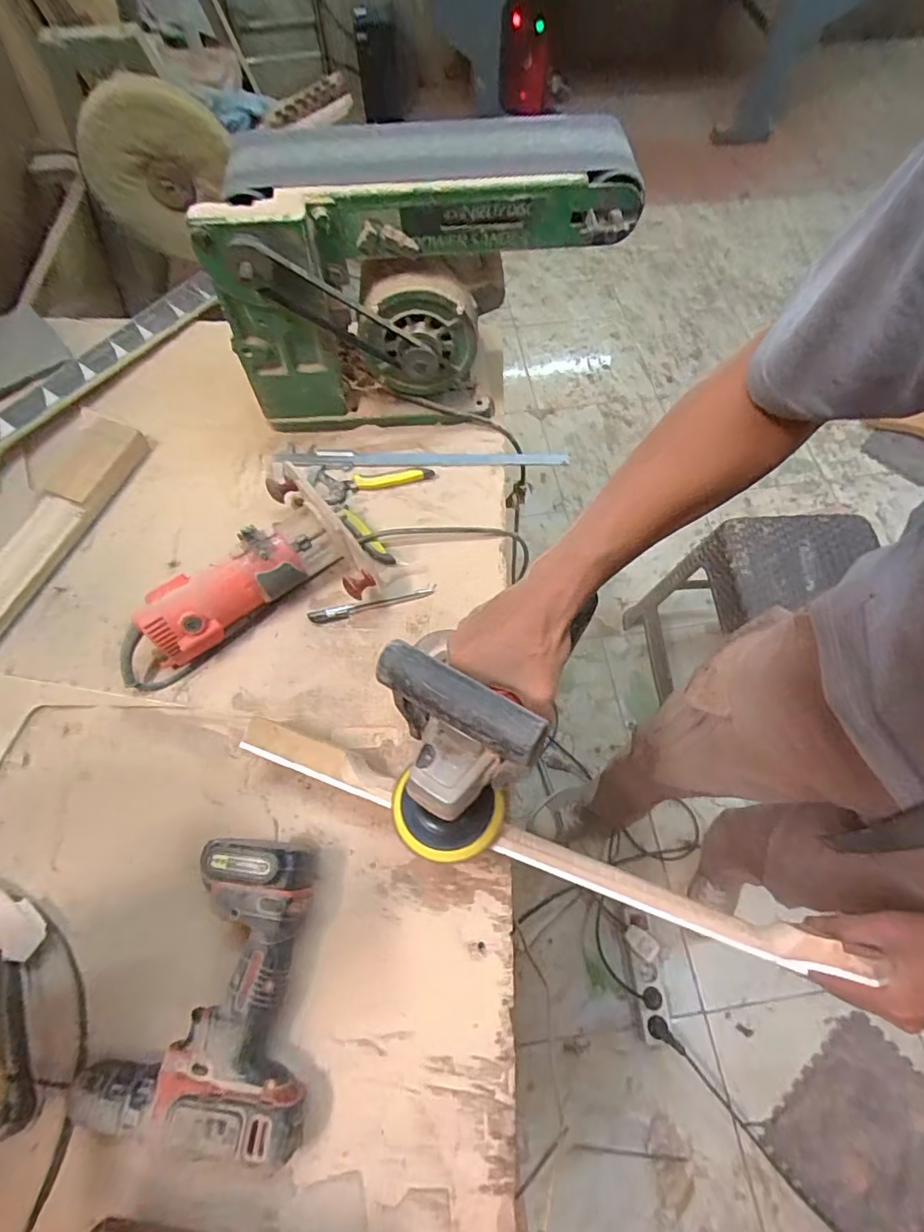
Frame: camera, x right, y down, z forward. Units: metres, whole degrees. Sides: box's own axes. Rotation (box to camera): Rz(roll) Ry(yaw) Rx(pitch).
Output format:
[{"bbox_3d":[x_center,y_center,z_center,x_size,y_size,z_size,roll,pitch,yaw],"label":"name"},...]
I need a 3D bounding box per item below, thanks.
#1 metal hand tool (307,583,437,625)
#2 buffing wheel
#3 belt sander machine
[{"bbox_3d":[-0.102,-0.014,0.601,0.148,0.013,0.019,-13,66,-7],"label":"metal hand tool"},{"bbox_3d":[-0.525,-0.779,0.919,0.243,0.244,0.038,-9,65,-5],"label":"buffing wheel"},{"bbox_3d":[-0.047,-0.374,0.618,0.428,0.279,0.179,-5,65,-3],"label":"belt sander machine"}]

